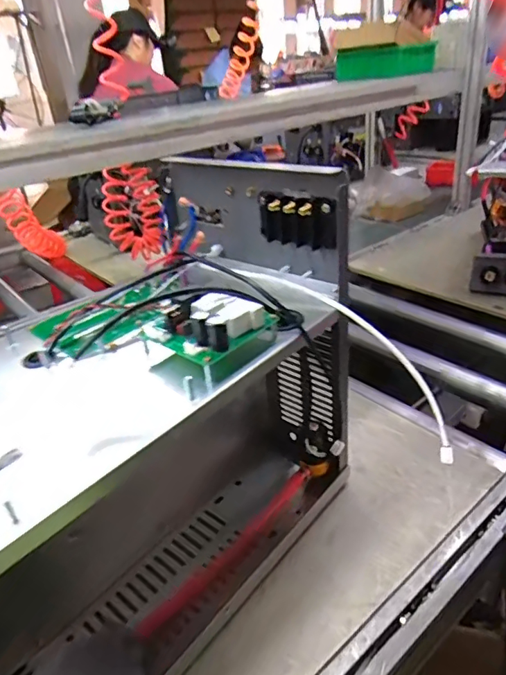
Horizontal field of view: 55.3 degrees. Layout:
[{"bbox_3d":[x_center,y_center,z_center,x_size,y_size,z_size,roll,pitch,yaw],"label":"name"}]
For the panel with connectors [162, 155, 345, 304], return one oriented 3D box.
[{"bbox_3d":[-0.006,-0.135,0.532,0.248,0.115,0.024,22,40,39],"label":"panel with connectors"}]

